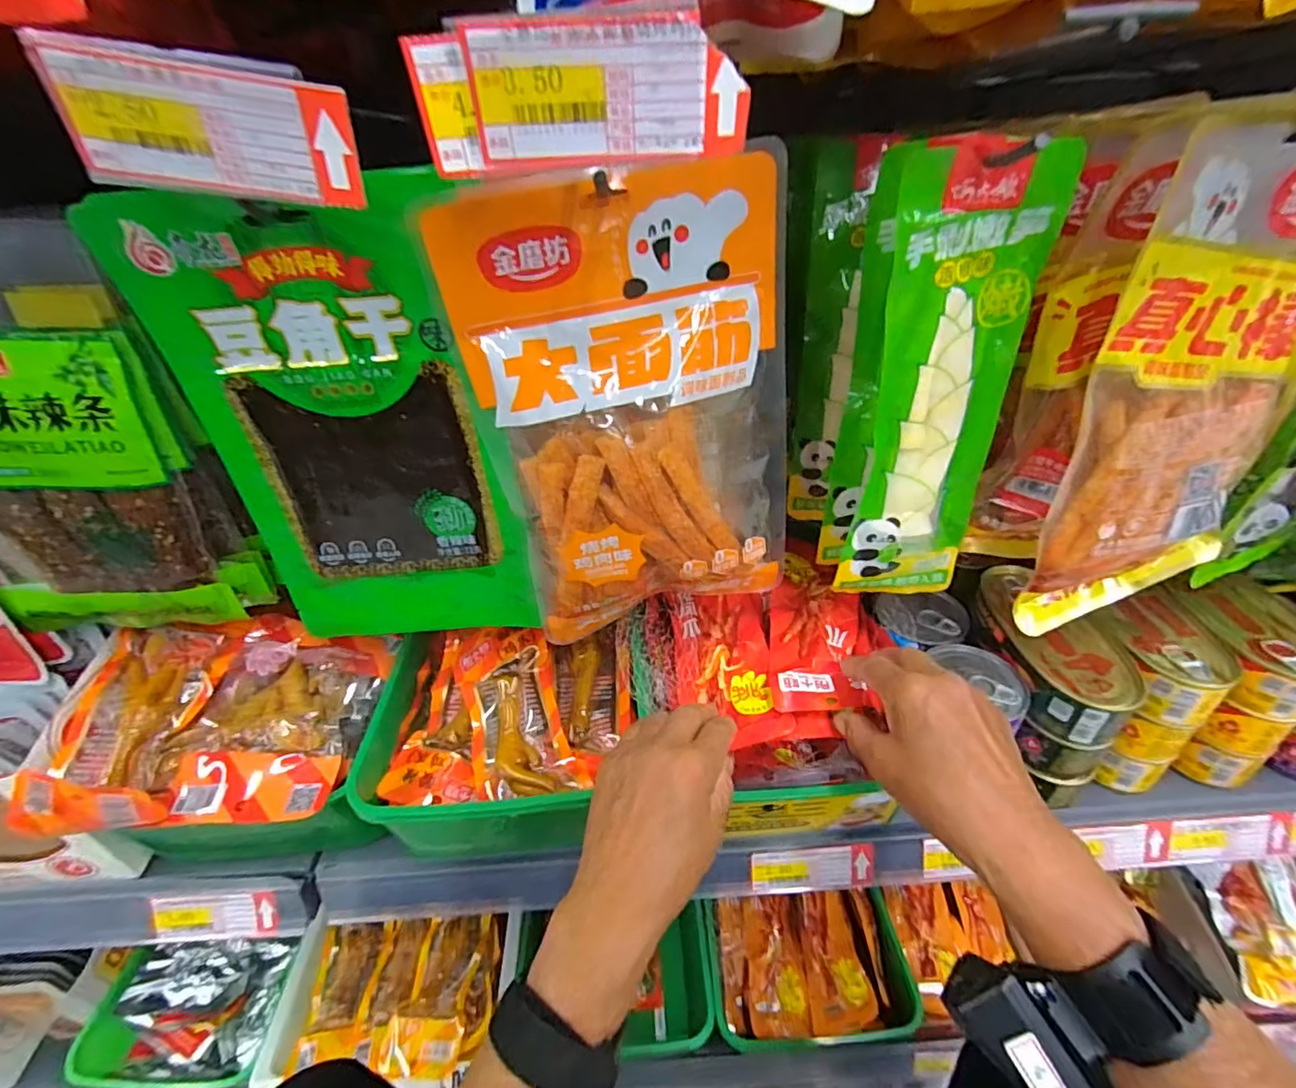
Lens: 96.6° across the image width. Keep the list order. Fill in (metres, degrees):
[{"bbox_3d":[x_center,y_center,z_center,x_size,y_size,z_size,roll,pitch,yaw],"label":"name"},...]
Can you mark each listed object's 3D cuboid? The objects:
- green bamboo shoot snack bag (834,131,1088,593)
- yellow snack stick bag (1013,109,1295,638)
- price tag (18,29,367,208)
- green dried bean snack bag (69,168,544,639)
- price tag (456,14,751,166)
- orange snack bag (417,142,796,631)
[{"bbox_3d":[0.162,-0.076,0.331,0.087,0.256,0.026,-12,38,-10],"label":"green bamboo shoot snack bag"},{"bbox_3d":[0.301,-0.078,0.309,0.164,0.245,0.039,-16,39,-16],"label":"yellow snack stick bag"},{"bbox_3d":[-0.154,-0.147,0.206,0.094,0.043,0.004,3,53,-10],"label":"price tag"},{"bbox_3d":[-0.162,-0.050,0.330,0.167,0.260,0.025,-2,37,2],"label":"green dried bean snack bag"},{"bbox_3d":[-0.013,-0.152,0.194,0.091,0.038,0.004,-2,45,0],"label":"price tag"},{"bbox_3d":[0.000,-0.060,0.321,0.169,0.245,0.032,-12,38,-11],"label":"orange snack bag"}]

